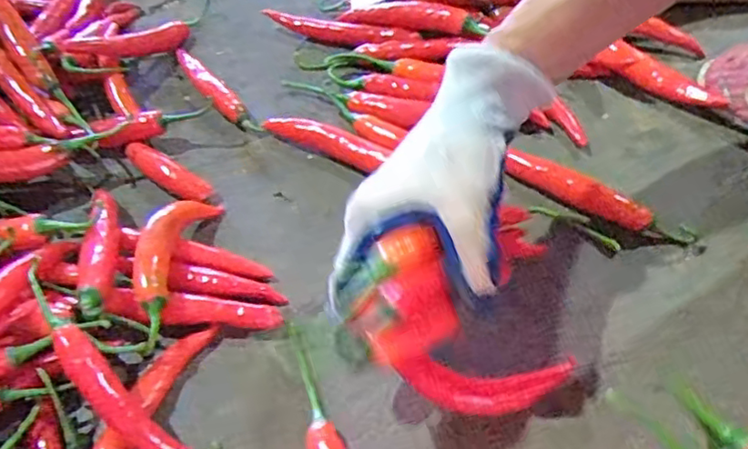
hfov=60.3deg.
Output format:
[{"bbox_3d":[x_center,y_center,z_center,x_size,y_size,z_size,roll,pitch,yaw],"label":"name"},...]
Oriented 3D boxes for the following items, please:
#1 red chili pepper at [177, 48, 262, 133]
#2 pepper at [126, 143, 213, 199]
[{"bbox_3d":[-0.132,-0.112,0.538,0.020,0.015,0.125,-34,59,-18],"label":"red chili pepper"},{"bbox_3d":[-0.156,-0.039,0.487,0.081,0.017,0.021,26,61,22],"label":"pepper"}]

